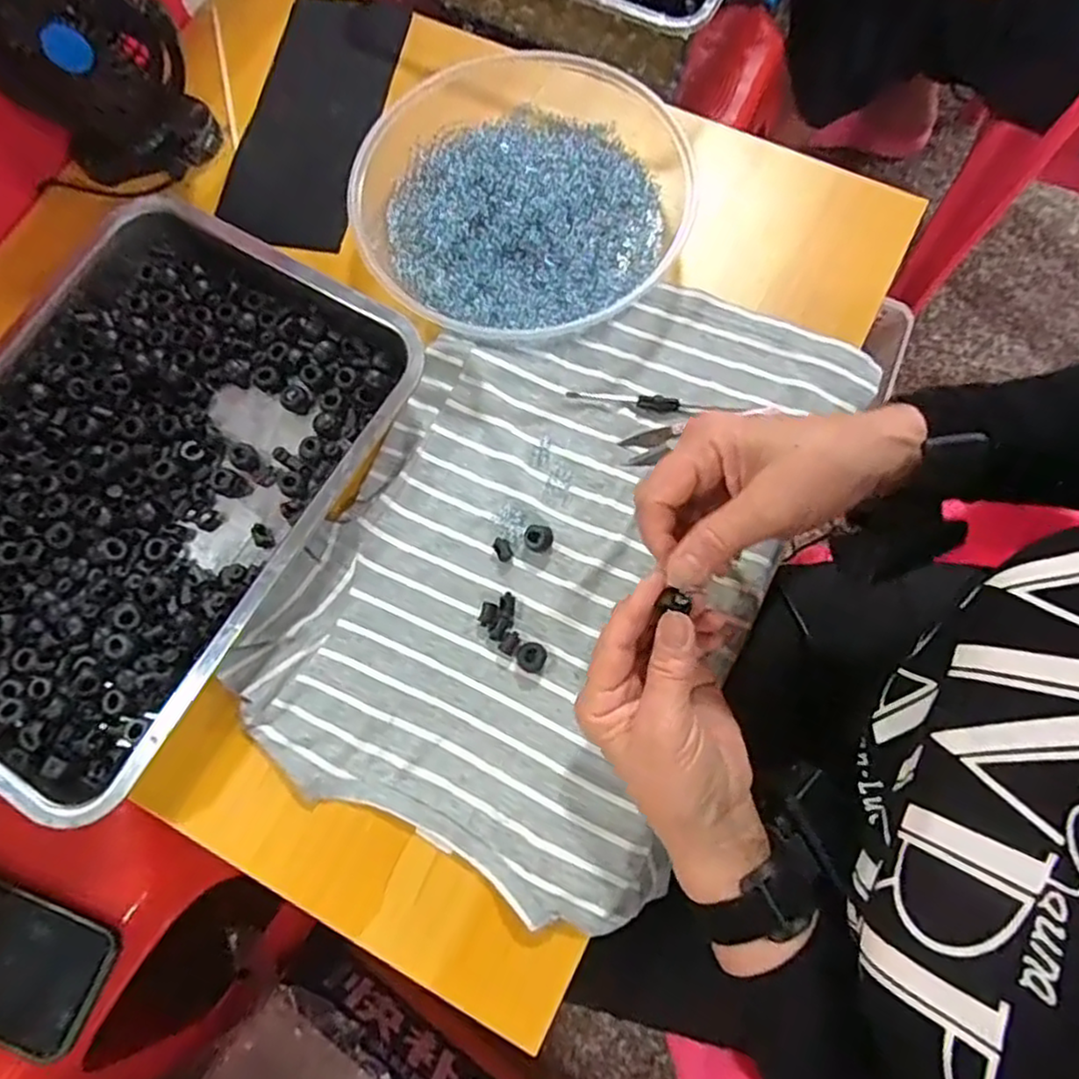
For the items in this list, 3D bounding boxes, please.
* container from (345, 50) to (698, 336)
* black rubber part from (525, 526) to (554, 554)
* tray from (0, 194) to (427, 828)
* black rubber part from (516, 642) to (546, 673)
[{"bbox_3d":[-0.021,-0.242,0.483,0.236,0.040,0.234,-1,74,3],"label":"container"},{"bbox_3d":[0.000,-0.001,0.427,0.017,0.011,0.016,-1,74,3],"label":"black rubber part"},{"bbox_3d":[-0.267,-0.045,0.434,0.273,0.039,0.337,31,78,11],"label":"tray"},{"bbox_3d":[-0.004,0.069,0.409,0.017,0.011,0.017,-1,74,3],"label":"black rubber part"}]

